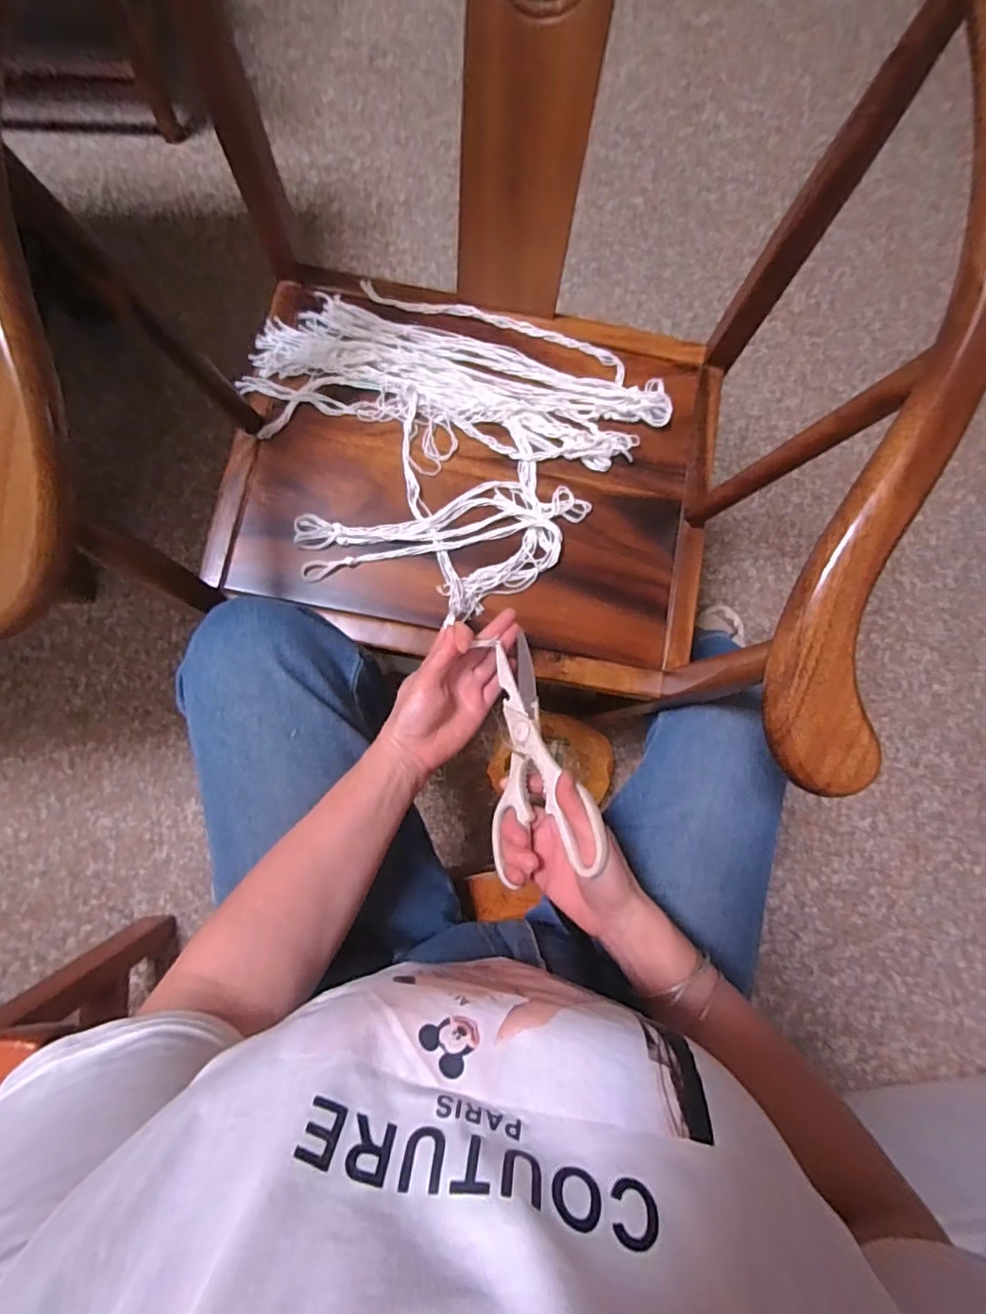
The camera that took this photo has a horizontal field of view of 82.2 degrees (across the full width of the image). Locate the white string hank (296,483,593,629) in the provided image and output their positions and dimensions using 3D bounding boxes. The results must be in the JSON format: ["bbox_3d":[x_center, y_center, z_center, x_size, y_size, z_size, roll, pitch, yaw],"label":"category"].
[{"bbox_3d":[-0.049,-0.112,0.594,0.295,0.022,0.141,-4,80,-3],"label":"white string hank"}]

